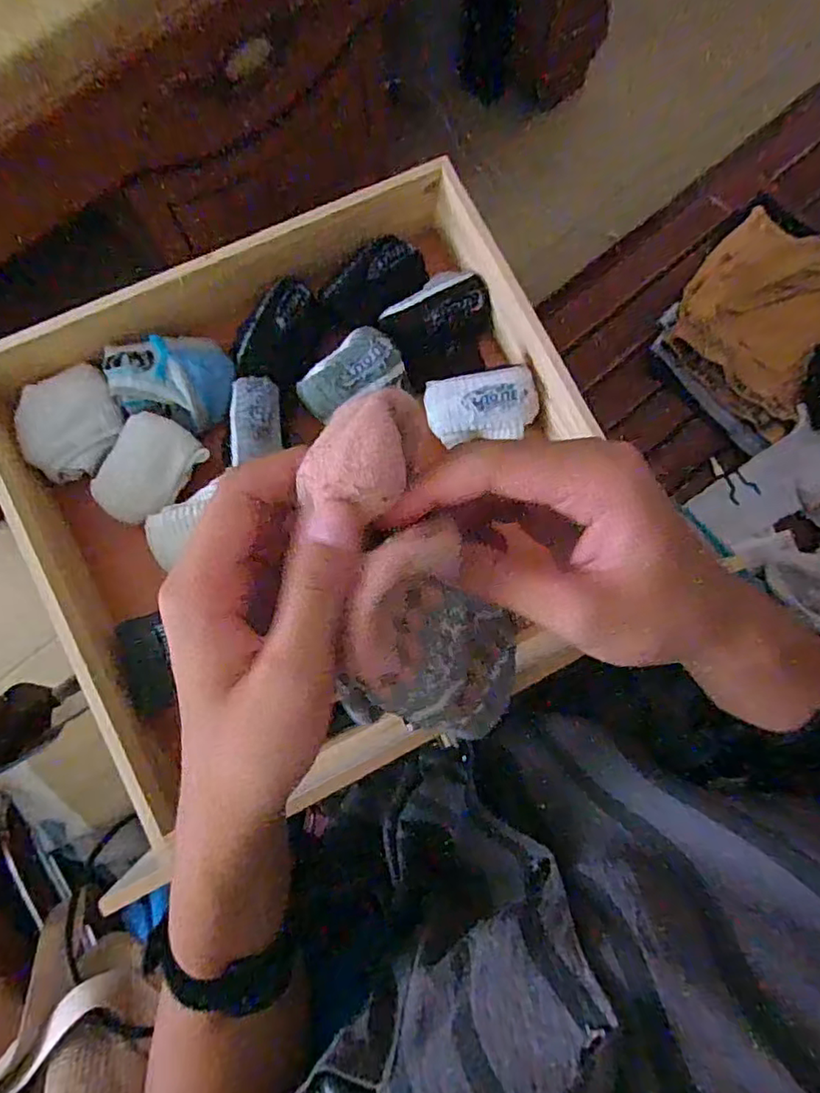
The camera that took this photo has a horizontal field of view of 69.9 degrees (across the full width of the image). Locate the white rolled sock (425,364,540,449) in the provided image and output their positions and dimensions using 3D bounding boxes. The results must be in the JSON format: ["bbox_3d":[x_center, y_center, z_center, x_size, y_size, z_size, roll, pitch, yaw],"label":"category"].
[{"bbox_3d":[0.060,-0.116,0.476,0.090,0.033,0.052,-8,79,-1],"label":"white rolled sock"}]

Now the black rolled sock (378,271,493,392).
[{"bbox_3d":[0.028,-0.185,0.494,0.087,0.036,0.077,-26,80,-5],"label":"black rolled sock"}]

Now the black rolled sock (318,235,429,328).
[{"bbox_3d":[-0.029,-0.221,0.495,0.089,0.033,0.042,-38,81,-7],"label":"black rolled sock"}]

